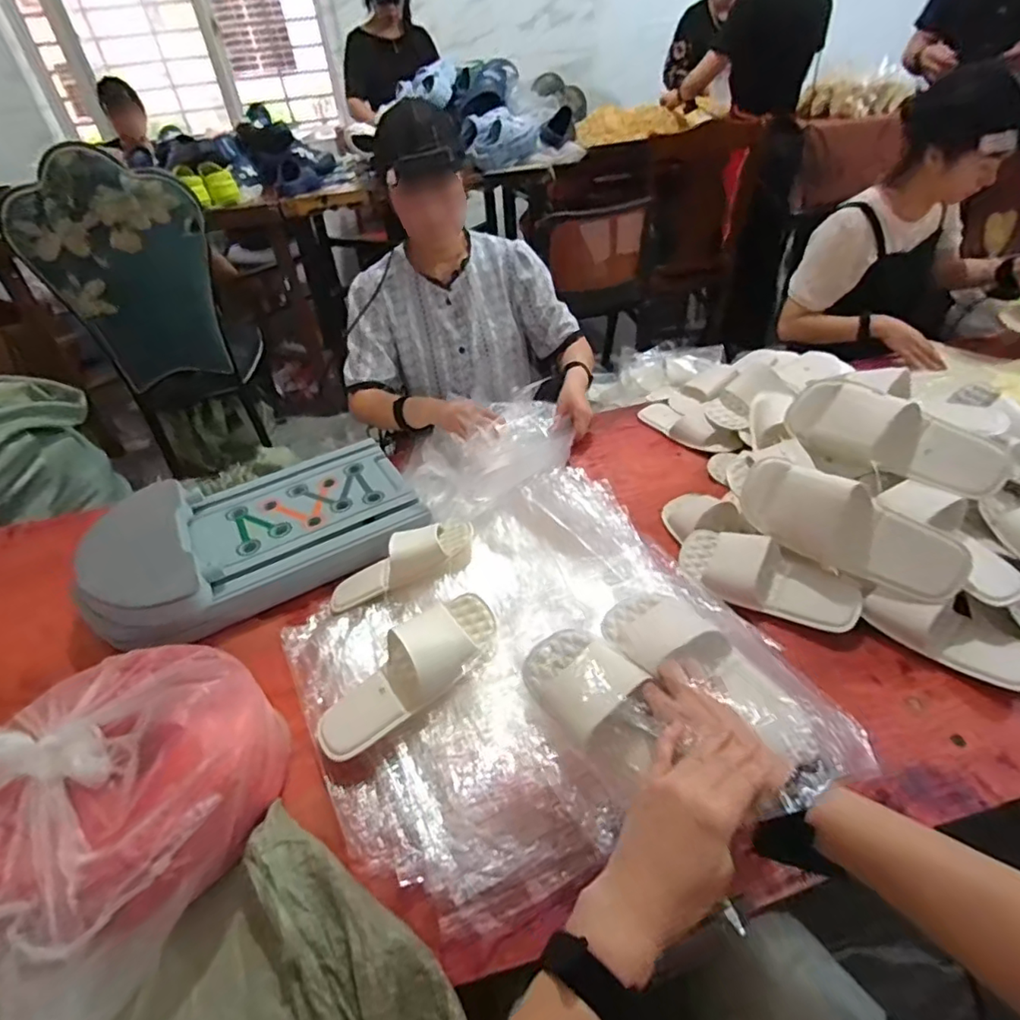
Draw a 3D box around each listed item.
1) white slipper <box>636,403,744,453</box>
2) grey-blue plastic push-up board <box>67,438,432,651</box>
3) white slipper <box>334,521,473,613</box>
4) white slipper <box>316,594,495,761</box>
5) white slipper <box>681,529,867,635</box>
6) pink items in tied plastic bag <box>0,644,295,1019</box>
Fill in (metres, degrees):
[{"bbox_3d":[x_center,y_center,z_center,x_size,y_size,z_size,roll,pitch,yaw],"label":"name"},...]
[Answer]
[{"bbox_3d":[0.363,-0.181,1.152,0.084,0.051,0.234,-23,42,-19],"label":"white slipper"},{"bbox_3d":[-0.422,0.018,0.935,0.505,0.096,0.315,-24,42,-21],"label":"grey-blue plastic push-up board"},{"bbox_3d":[-0.173,0.088,0.838,0.243,0.064,0.090,-25,38,10],"label":"white slipper"},{"bbox_3d":[-0.130,0.200,0.691,0.251,0.068,0.103,-40,47,-11],"label":"white slipper"},{"bbox_3d":[0.361,0.097,0.795,0.247,0.056,0.107,25,48,33],"label":"white slipper"},{"bbox_3d":[-0.413,0.294,0.580,0.276,0.175,0.306,14,43,23],"label":"pink items in tied plastic bag"}]

